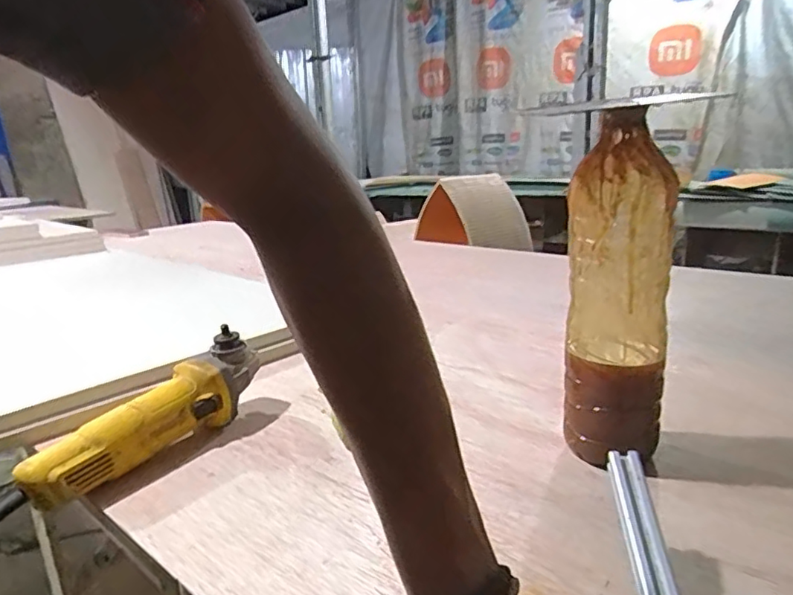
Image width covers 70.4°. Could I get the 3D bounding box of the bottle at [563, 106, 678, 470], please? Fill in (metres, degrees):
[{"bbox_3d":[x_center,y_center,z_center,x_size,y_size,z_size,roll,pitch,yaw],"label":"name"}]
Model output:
[{"bbox_3d":[0.194,0.012,0.497,0.082,0.303,0.081,4,17,23],"label":"bottle"}]

